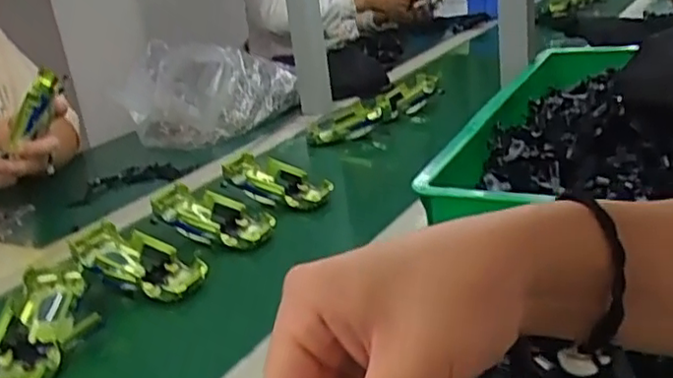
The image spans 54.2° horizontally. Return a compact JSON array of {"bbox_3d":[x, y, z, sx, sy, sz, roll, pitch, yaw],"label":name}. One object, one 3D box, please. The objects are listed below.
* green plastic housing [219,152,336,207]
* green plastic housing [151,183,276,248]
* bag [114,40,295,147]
[{"bbox_3d":[-0.071,-0.006,0.786,0.139,0.048,0.075,7,26,33],"label":"green plastic housing"},{"bbox_3d":[-0.133,0.032,0.705,0.137,0.033,0.058,17,27,18],"label":"green plastic housing"},{"bbox_3d":[-0.204,-0.174,1.089,0.180,0.131,0.249,11,28,39],"label":"bag"}]

